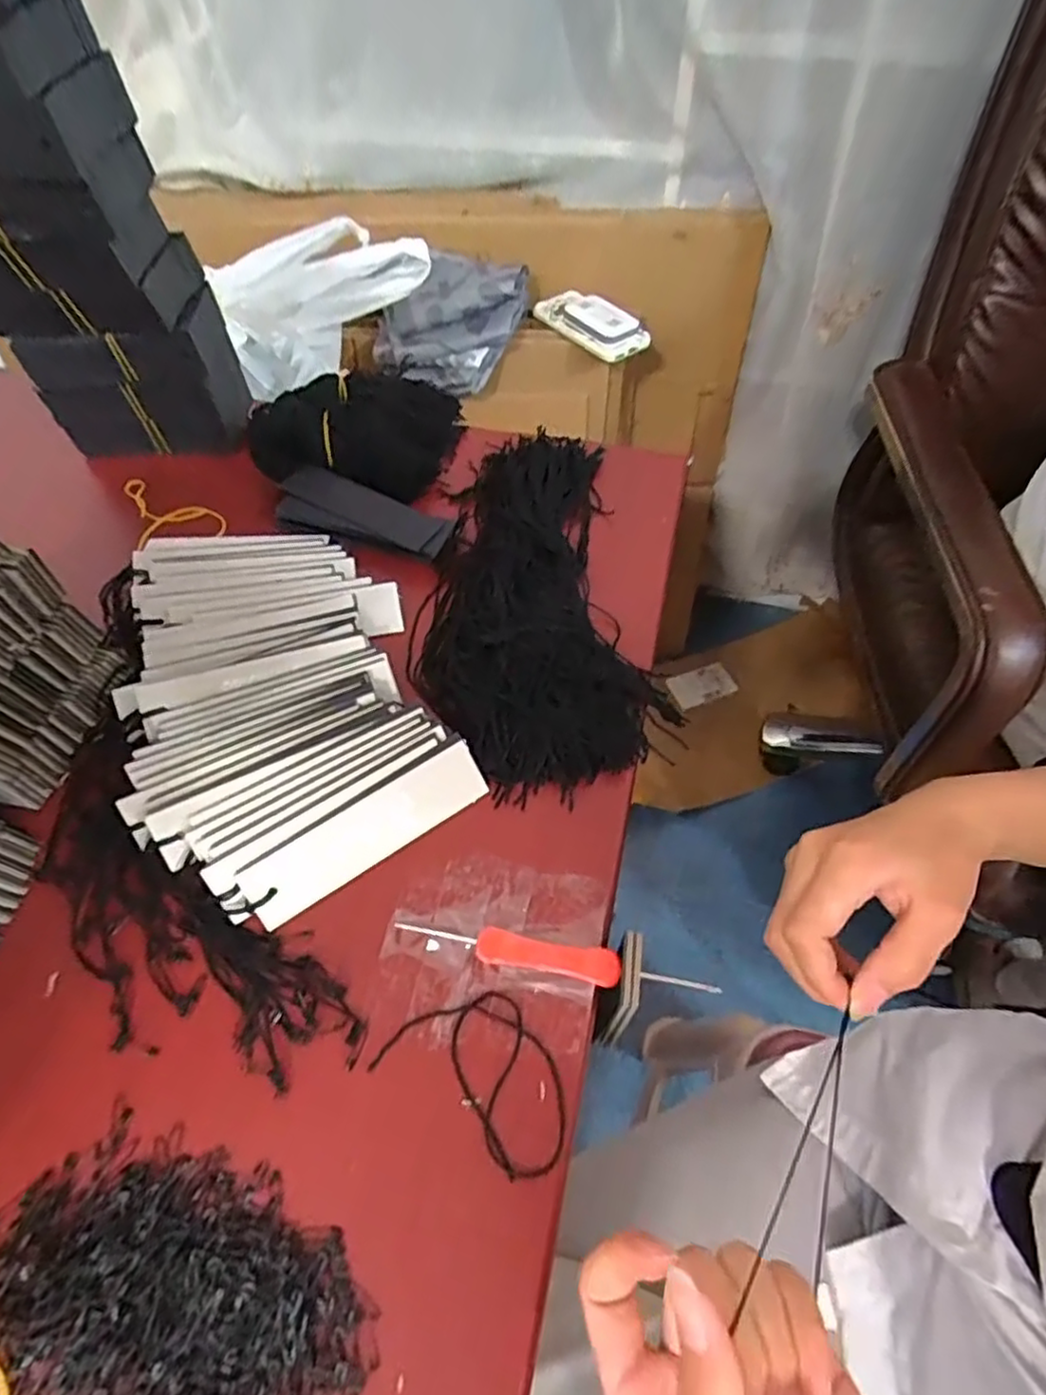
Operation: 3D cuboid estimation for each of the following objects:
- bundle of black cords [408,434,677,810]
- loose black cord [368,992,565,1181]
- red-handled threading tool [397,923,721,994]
[{"bbox_3d":[0.000,-0.079,0.437,0.144,0.027,0.293,-8,57,-5],"label":"bundle of black cords"},{"bbox_3d":[-0.014,0.157,0.285,0.083,0.004,0.053,32,62,20],"label":"loose black cord"},{"bbox_3d":[-0.007,0.116,0.312,0.103,0.004,0.015,9,57,6],"label":"red-handled threading tool"}]

